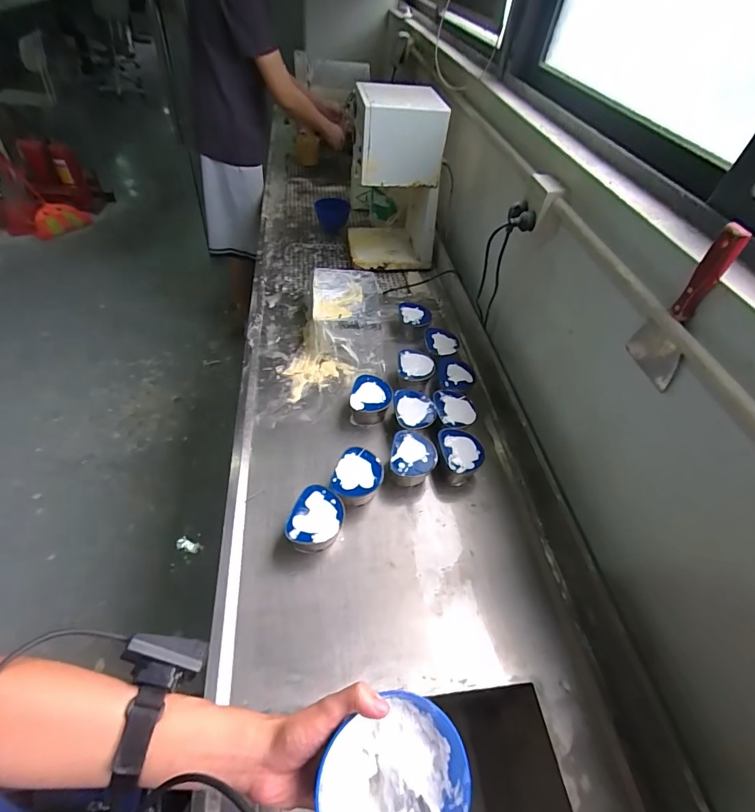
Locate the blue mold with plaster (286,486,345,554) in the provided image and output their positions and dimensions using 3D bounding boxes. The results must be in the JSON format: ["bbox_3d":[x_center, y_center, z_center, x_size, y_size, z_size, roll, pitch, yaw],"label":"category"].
[{"bbox_3d":[-0.109,0.205,0.745,0.095,0.067,0.103,4,47,-4],"label":"blue mold with plaster"}]

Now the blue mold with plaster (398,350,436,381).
[{"bbox_3d":[0.093,-0.098,1.000,0.088,0.025,0.089,3,49,1],"label":"blue mold with plaster"}]

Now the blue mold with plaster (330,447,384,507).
[{"bbox_3d":[-0.043,0.141,0.808,0.100,0.065,0.102,-6,49,-13],"label":"blue mold with plaster"}]

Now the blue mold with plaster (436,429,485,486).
[{"bbox_3d":[0.169,0.107,0.872,0.091,0.062,0.106,2,48,-7],"label":"blue mold with plaster"}]

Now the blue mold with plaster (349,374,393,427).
[{"bbox_3d":[-0.016,-0.010,0.943,0.090,0.064,0.108,6,47,-3],"label":"blue mold with plaster"}]

